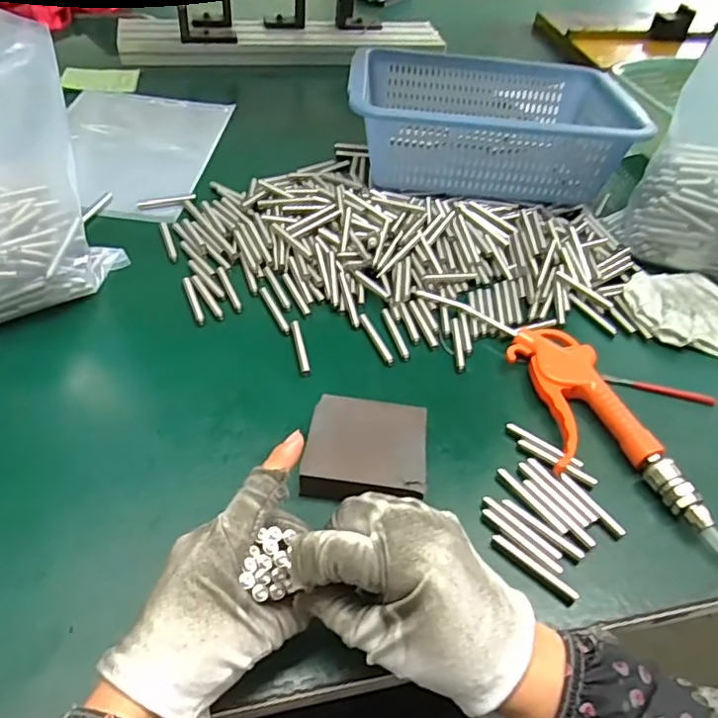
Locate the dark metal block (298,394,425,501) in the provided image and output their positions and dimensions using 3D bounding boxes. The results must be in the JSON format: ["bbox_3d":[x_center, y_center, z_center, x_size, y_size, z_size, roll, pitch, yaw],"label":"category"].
[{"bbox_3d":[0.005,0.063,0.400,0.079,0.023,0.073,7,46,2],"label":"dark metal block"}]

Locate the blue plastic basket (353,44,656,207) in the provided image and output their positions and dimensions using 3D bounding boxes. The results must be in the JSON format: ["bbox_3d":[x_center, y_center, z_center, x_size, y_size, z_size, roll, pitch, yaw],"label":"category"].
[{"bbox_3d":[0.144,-0.274,0.667,0.293,0.089,0.212,7,46,3],"label":"blue plastic basket"}]

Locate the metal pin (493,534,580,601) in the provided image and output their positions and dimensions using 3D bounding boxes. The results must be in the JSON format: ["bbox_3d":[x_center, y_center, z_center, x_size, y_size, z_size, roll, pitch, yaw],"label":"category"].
[{"bbox_3d":[0.108,0.128,0.361,0.057,0.007,0.007,36,53,27],"label":"metal pin"}]

